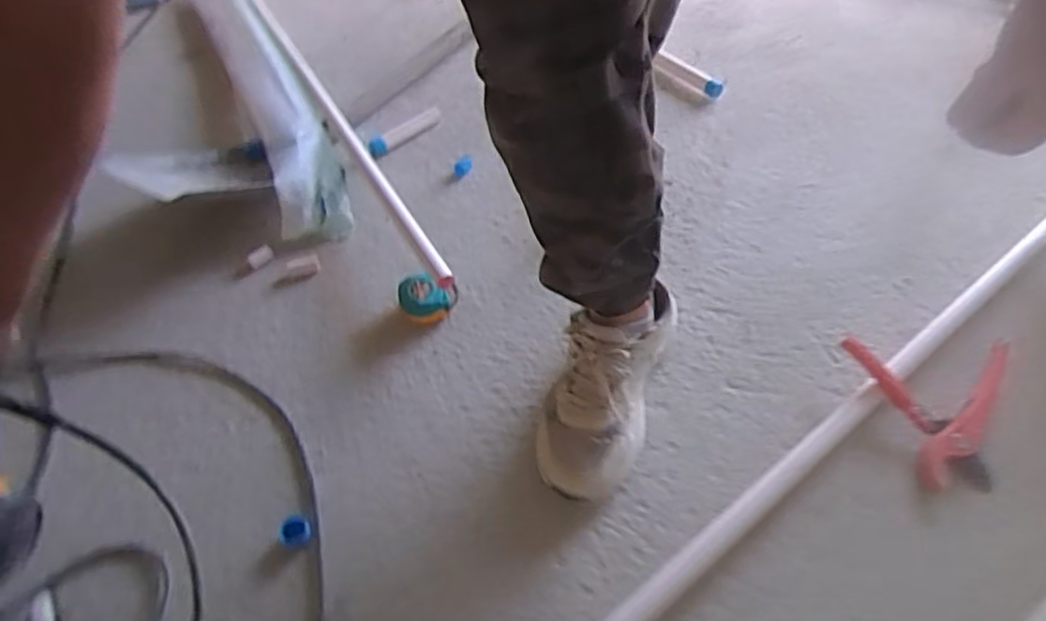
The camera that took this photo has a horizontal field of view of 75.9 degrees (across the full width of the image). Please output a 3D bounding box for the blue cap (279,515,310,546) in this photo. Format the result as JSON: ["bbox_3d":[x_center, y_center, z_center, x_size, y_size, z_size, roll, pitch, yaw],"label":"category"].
[{"bbox_3d":[-0.245,0.237,0.719,0.031,0.018,0.030,-2,51,2],"label":"blue cap"}]

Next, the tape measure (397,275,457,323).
[{"bbox_3d":[-0.125,-0.012,0.884,0.075,0.051,0.054,-10,51,-5],"label":"tape measure"}]

